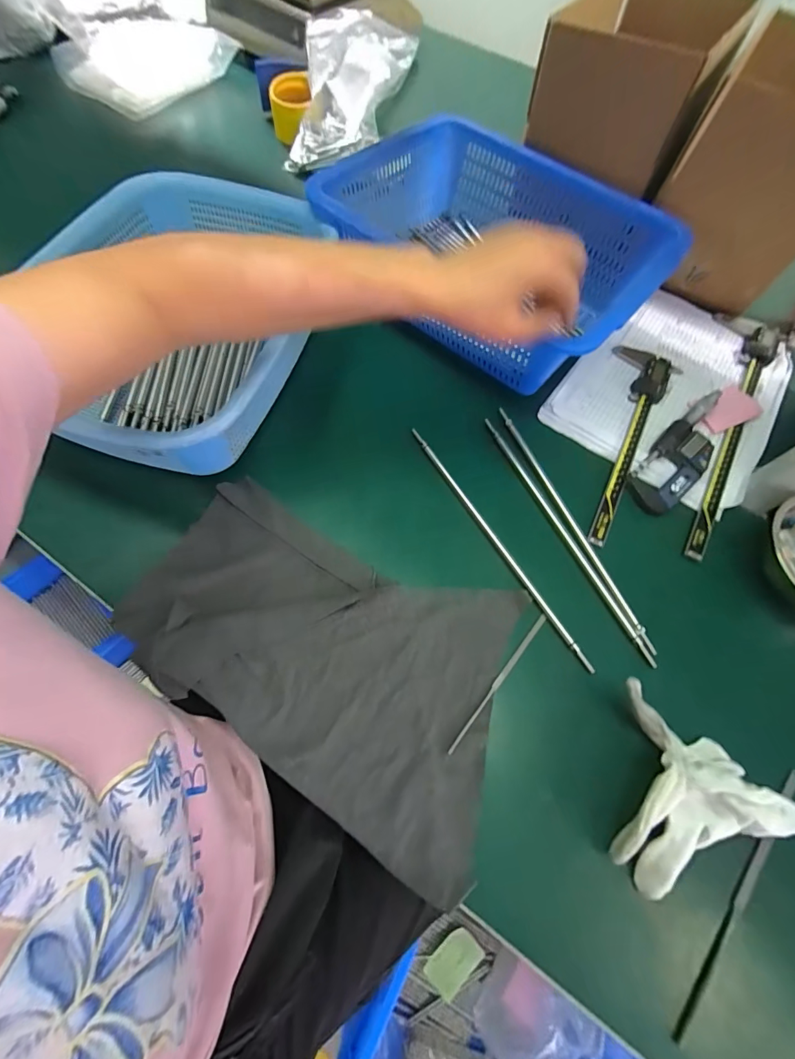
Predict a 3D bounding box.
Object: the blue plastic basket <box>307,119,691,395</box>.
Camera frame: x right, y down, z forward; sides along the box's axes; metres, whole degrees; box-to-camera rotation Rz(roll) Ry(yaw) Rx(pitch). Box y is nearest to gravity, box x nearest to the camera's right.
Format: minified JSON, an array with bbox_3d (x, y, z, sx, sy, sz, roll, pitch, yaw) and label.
[{"bbox_3d":[0.118,-0.332,0.483,0.234,0.111,0.378,-39,75,-19],"label":"blue plastic basket"}]

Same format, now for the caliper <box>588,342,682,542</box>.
[{"bbox_3d":[0.244,-0.104,0.438,0.068,0.010,0.275,28,67,7],"label":"caliper"}]

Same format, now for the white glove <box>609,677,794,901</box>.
[{"bbox_3d":[0.206,0.185,0.276,0.094,0.049,0.125,15,66,2],"label":"white glove"}]

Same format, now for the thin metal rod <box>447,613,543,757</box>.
[{"bbox_3d":[0.083,0.122,0.328,0.006,0.006,0.135,41,69,12],"label":"thin metal rod"}]

